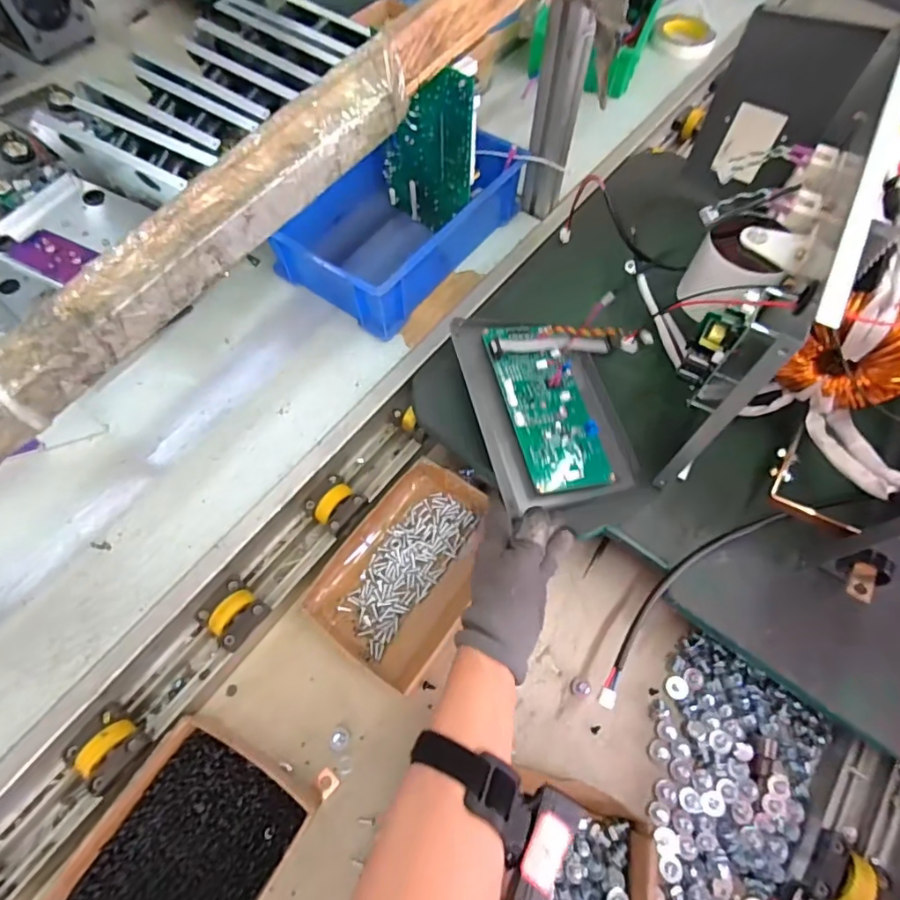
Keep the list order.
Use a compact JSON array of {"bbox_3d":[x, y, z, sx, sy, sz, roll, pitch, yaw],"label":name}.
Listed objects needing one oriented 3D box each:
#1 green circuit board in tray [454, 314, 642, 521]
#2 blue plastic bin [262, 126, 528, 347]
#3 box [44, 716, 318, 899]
[{"bbox_3d":[0.105,-0.052,0.551,0.161,0.042,0.219,-12,65,-6],"label":"green circuit board in tray"},{"bbox_3d":[-0.068,-0.299,0.659,0.193,0.092,0.287,34,69,16],"label":"blue plastic bin"},{"bbox_3d":[-0.240,0.365,0.447,0.148,0.042,0.215,29,66,18],"label":"box"}]

